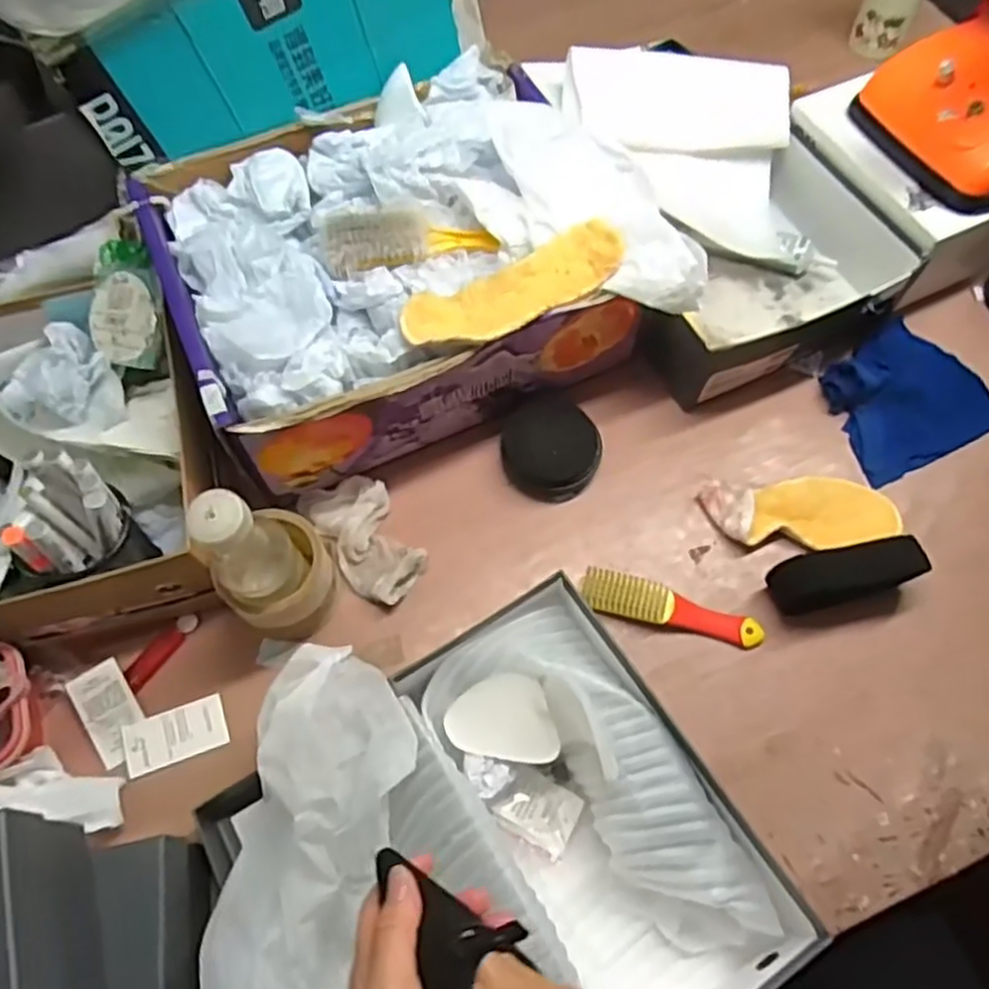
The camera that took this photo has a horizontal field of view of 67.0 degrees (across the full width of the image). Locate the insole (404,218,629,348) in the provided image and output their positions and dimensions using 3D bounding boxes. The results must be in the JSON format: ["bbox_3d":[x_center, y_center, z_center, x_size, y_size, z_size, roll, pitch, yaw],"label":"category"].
[{"bbox_3d":[0.020,-0.169,0.624,0.196,0.023,0.068,-24,66,-11],"label":"insole"}]

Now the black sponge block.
[{"bbox_3d":[0.302,0.069,0.644,0.124,0.027,0.044,-17,64,10],"label":"black sponge block"}]

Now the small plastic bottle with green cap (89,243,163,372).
[{"bbox_3d":[-0.330,-0.171,0.687,0.069,0.035,0.113,2,85,6],"label":"small plastic bottle with green cap"}]

